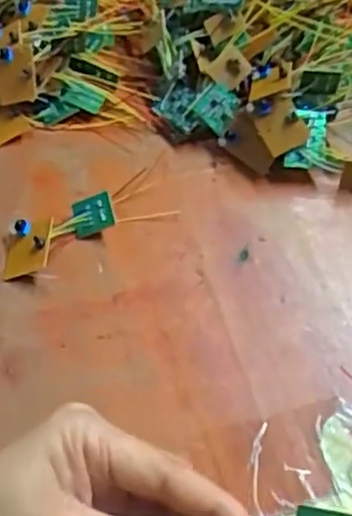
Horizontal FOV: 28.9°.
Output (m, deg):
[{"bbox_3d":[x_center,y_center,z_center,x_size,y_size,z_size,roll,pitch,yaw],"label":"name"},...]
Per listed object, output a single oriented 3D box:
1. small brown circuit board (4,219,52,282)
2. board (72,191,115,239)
[{"bbox_3d":[-0.095,-0.007,0.436,0.030,0.012,0.043,-15,50,11],"label":"small brown circuit board"},{"bbox_3d":[-0.055,-0.029,0.451,0.027,0.005,0.024,-21,82,9],"label":"board"}]

